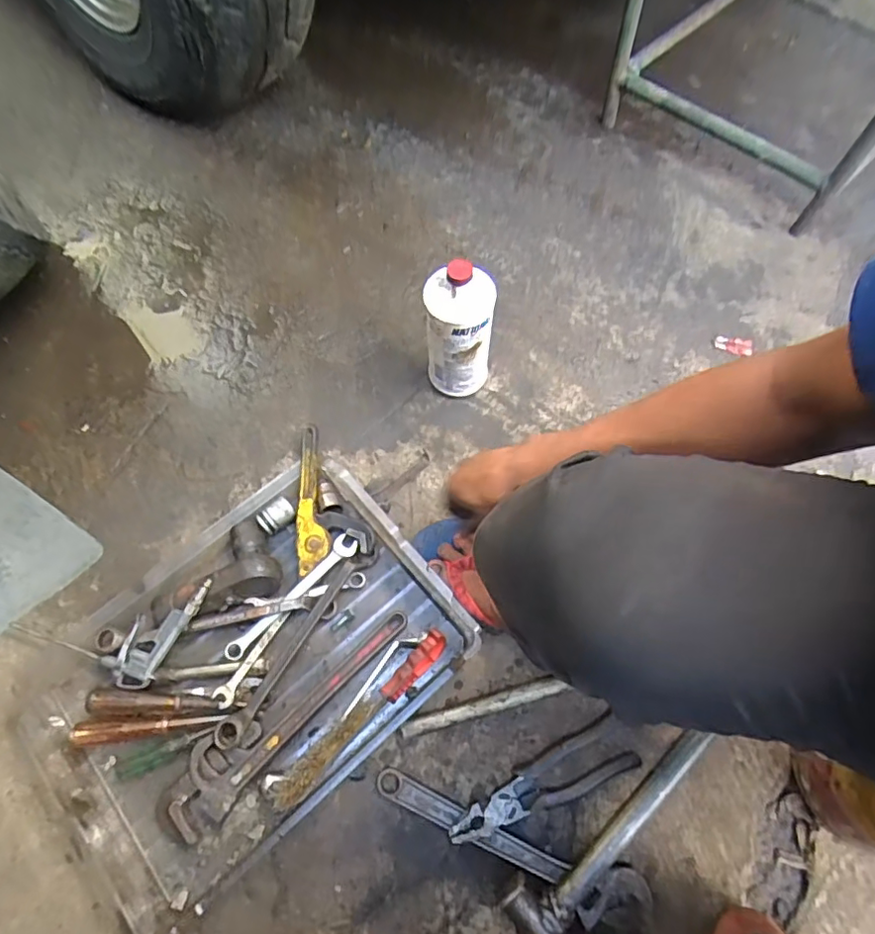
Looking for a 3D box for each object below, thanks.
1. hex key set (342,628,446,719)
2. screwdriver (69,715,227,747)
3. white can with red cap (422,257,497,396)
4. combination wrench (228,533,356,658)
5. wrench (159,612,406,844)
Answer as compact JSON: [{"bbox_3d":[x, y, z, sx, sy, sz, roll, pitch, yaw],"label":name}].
[{"bbox_3d":[-0.050,0.241,0.653,0.050,0.034,0.135,42,72,15],"label":"hex key set"},{"bbox_3d":[-0.329,0.298,0.639,0.166,0.024,0.023,-6,67,-4],"label":"screwdriver"},{"bbox_3d":[0.029,-0.176,0.744,0.092,0.227,0.076,0,67,-1],"label":"white can with red cap"},{"bbox_3d":[-0.177,0.157,0.680,0.026,0.010,0.197,41,72,15],"label":"combination wrench"},{"bbox_3d":[-0.172,0.280,0.642,0.329,0.025,0.069,-40,73,-16],"label":"wrench"}]

